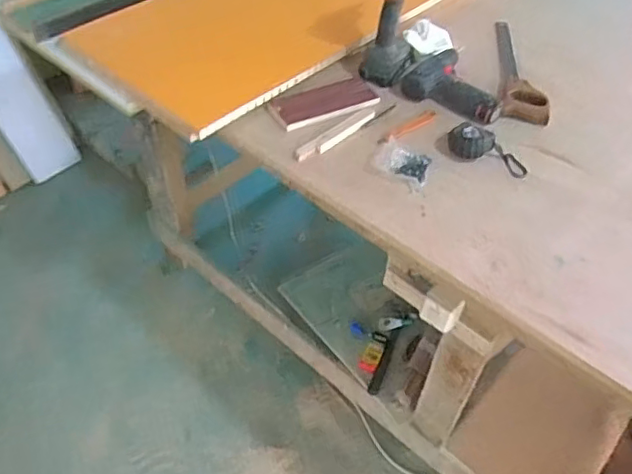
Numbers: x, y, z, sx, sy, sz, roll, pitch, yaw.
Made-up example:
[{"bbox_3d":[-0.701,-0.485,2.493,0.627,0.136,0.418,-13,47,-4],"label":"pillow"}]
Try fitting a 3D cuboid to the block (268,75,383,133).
[{"bbox_3d":[0.014,-0.257,1.110,0.210,0.019,0.091,-21,52,-19],"label":"block"}]

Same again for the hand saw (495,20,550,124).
[{"bbox_3d":[0.416,-0.356,1.209,0.080,0.032,0.372,5,49,4],"label":"hand saw"}]

